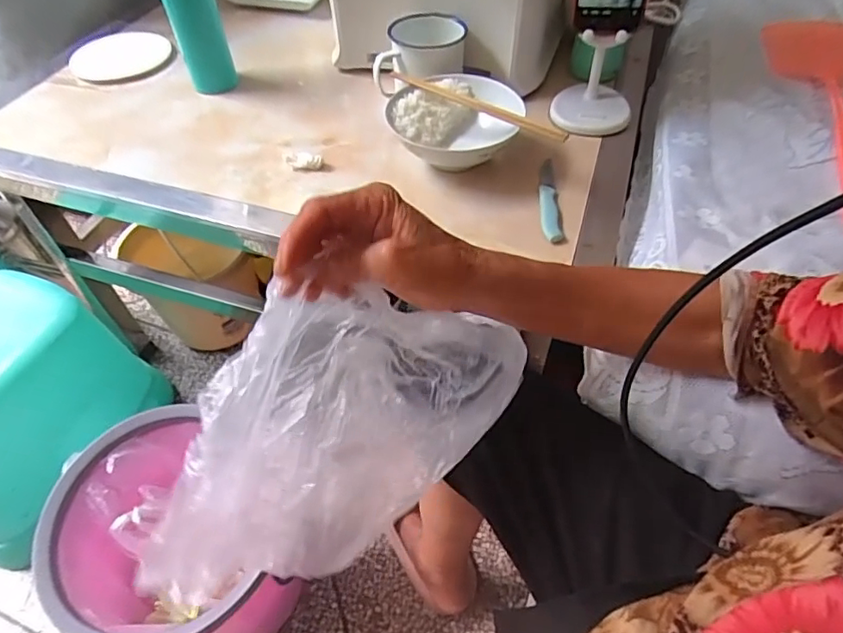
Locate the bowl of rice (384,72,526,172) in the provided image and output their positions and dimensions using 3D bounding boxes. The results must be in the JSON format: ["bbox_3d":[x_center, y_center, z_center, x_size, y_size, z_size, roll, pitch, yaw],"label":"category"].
[{"bbox_3d":[0.033,-0.212,0.617,0.138,0.069,0.142,-1,51,1],"label":"bowl of rice"}]

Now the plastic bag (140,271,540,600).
[{"bbox_3d":[-0.067,0.098,0.378,0.183,0.275,0.052,30,10,-21],"label":"plastic bag"}]

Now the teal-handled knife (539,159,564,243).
[{"bbox_3d":[0.141,-0.135,0.586,0.022,0.014,0.148,4,51,5],"label":"teal-handled knife"}]

